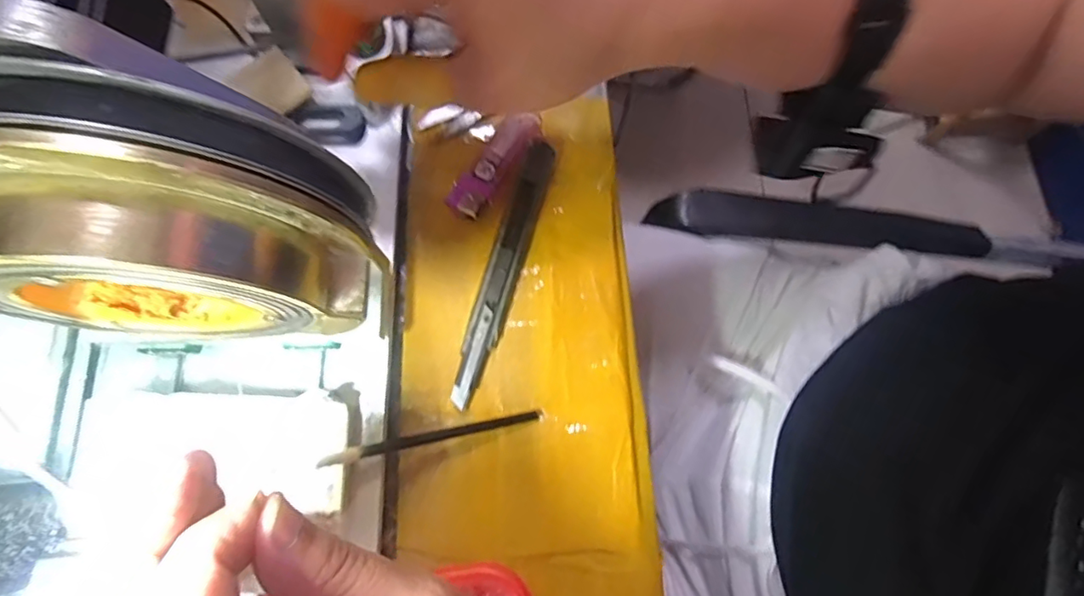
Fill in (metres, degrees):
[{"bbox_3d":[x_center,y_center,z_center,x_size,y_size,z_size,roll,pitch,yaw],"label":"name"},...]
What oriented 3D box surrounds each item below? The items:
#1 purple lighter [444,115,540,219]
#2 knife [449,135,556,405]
[{"bbox_3d":[-0.028,-0.077,0.325,0.021,0.011,0.073,35,78,8],"label":"purple lighter"},{"bbox_3d":[-0.021,-0.017,0.308,0.018,0.010,0.156,15,76,3],"label":"knife"}]

